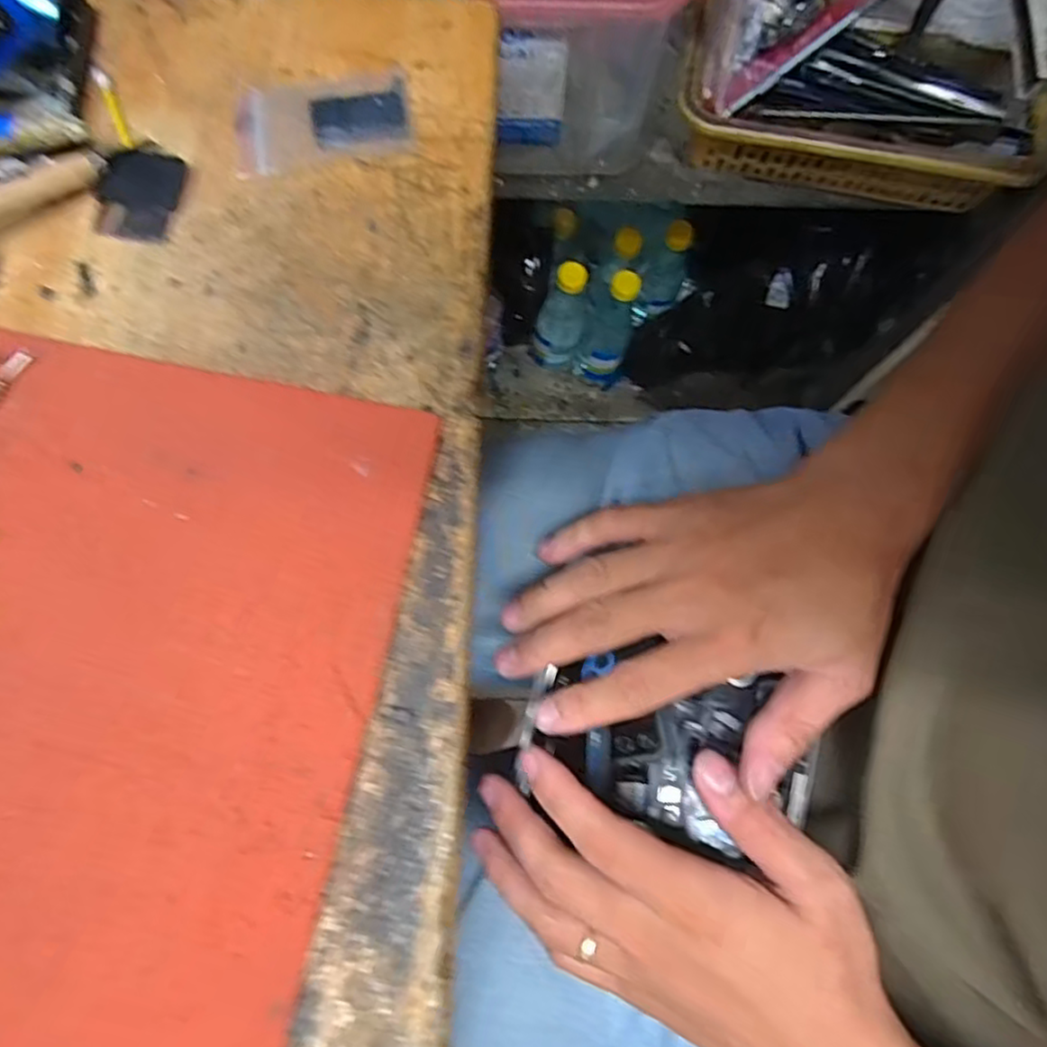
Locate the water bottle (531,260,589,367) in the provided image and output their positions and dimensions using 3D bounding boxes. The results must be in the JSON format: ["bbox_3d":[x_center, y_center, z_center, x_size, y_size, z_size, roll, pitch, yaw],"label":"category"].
[{"bbox_3d":[0.046,-0.266,0.853,0.063,0.184,0.058,9,75,1],"label":"water bottle"}]

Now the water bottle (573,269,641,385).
[{"bbox_3d":[0.108,-0.254,0.848,0.061,0.192,0.073,14,75,2],"label":"water bottle"}]

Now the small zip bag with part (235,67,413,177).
[{"bbox_3d":[-0.093,-0.187,0.309,0.080,0.007,0.047,-10,76,-4],"label":"small zip bag with part"}]

